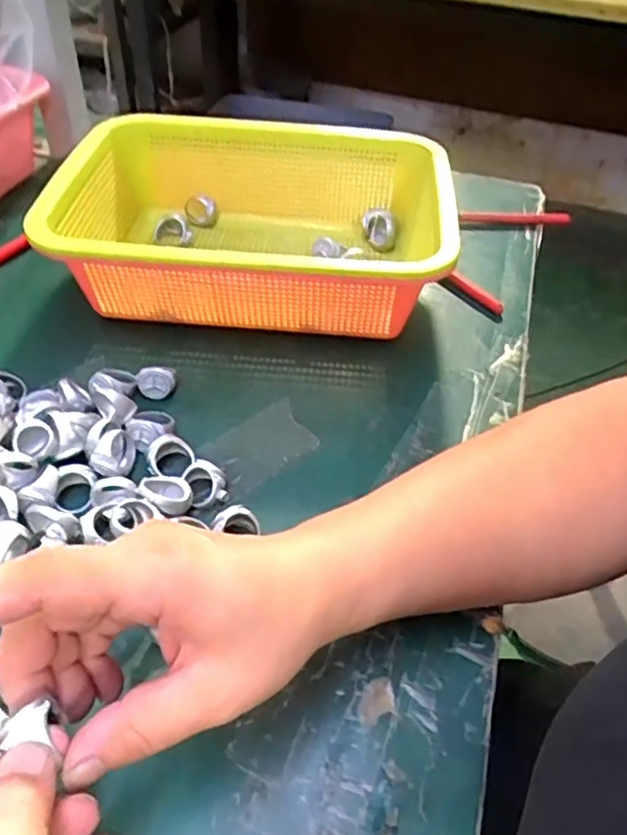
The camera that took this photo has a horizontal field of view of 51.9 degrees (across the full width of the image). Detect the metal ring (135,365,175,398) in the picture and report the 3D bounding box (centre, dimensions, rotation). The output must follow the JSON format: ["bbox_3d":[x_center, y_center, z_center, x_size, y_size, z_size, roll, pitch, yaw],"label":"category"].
[{"bbox_3d":[-0.097,-0.021,0.396,0.024,0.019,0.012,1,46,-3],"label":"metal ring"}]

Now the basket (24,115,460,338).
[{"bbox_3d":[-0.039,-0.134,0.463,0.249,0.086,0.188,5,46,1],"label":"basket"}]

